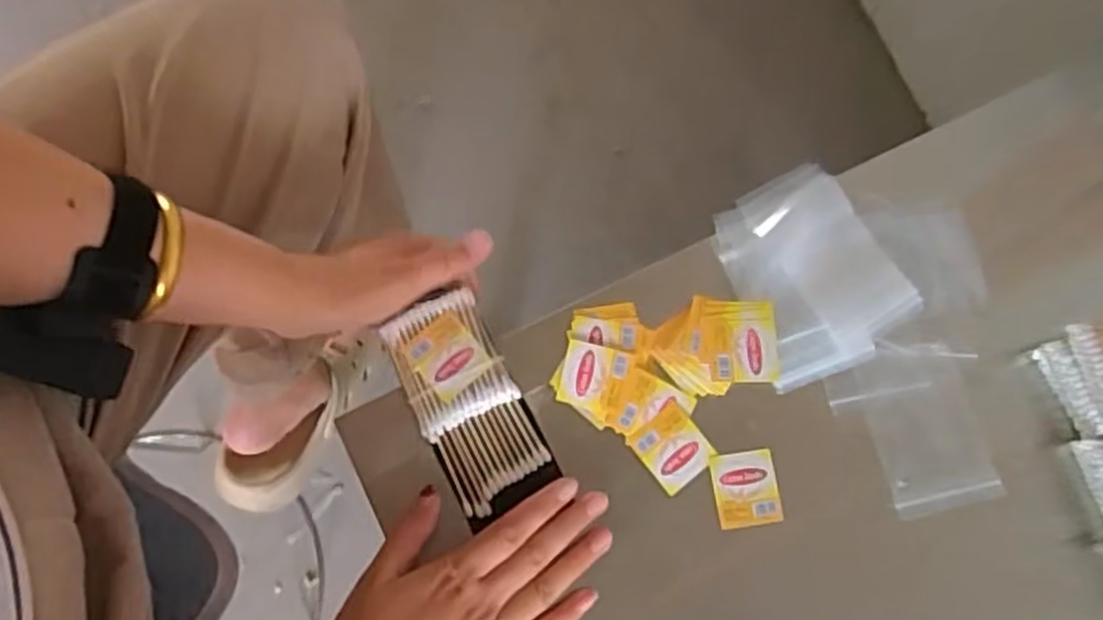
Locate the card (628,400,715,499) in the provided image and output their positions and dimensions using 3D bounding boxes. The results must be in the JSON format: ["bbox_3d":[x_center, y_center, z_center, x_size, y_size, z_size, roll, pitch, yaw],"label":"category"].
[{"bbox_3d":[0.074,0.085,0.474,0.038,0.004,0.043,-38,81,-11],"label":"card"}]

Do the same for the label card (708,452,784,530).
[{"bbox_3d":[0.118,0.109,0.470,0.039,0.004,0.044,-7,76,-7],"label":"label card"}]

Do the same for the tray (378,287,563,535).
[{"bbox_3d":[-0.050,0.058,0.468,0.062,0.015,0.124,-26,88,-5],"label":"tray"}]

